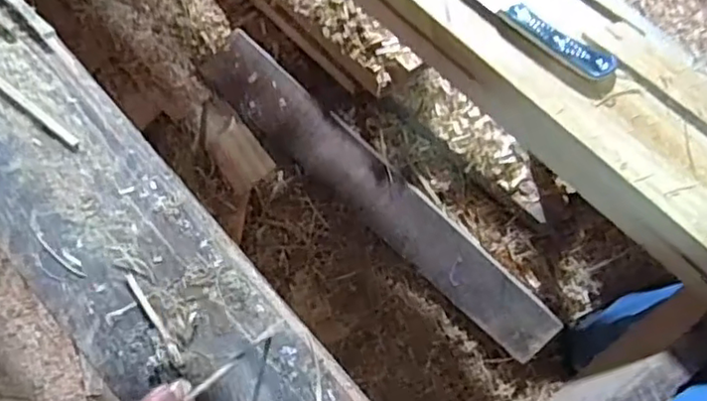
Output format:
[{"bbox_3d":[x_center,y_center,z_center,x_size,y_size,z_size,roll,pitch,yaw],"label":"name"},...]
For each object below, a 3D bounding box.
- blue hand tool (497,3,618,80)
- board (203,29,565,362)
[{"bbox_3d":[0.157,-0.123,0.494,0.093,0.009,0.024,33,80,9],"label":"blue hand tool"},{"bbox_3d":[0.034,-0.001,0.889,0.592,0.029,0.098,42,112,1],"label":"board"}]

